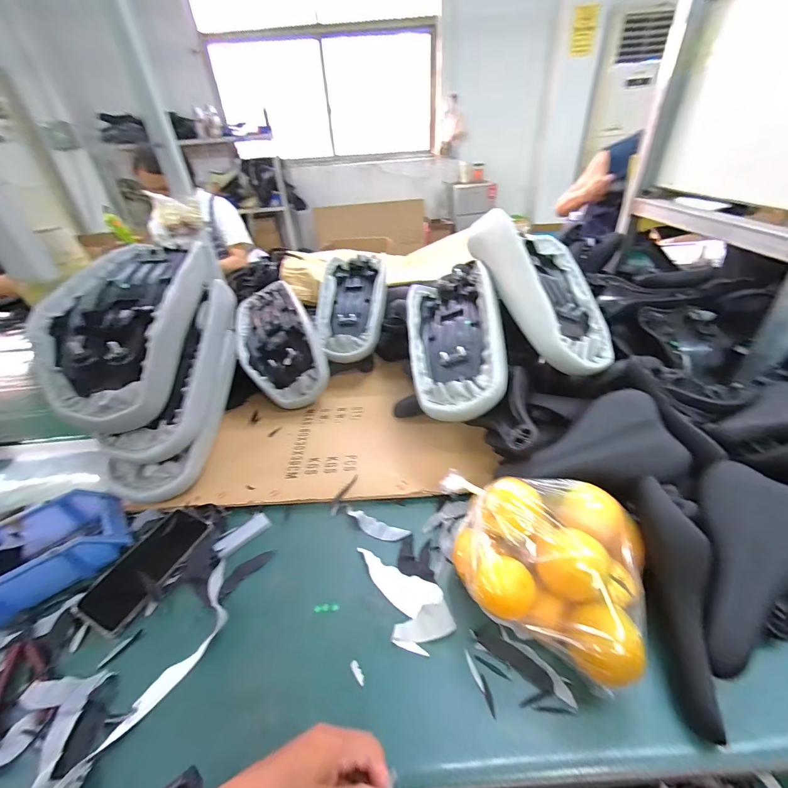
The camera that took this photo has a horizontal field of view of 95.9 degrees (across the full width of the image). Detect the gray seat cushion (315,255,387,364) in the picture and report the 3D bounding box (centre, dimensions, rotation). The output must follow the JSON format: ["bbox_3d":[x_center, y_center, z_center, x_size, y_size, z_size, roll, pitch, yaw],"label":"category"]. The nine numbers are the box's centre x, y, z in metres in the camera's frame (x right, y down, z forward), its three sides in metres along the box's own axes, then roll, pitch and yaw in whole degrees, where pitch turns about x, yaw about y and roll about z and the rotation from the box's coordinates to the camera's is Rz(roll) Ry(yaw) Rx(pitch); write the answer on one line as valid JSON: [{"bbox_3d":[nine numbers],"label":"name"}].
[{"bbox_3d":[-0.105,-0.237,0.914,0.168,0.064,0.392,-3,56,3],"label":"gray seat cushion"}]

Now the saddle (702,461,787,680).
[{"bbox_3d":[0.408,0.201,0.405,0.121,0.067,0.232,23,69,32],"label":"saddle"}]

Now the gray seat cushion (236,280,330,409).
[{"bbox_3d":[-0.287,-0.150,0.827,0.168,0.123,0.407,-21,57,-21],"label":"gray seat cushion"}]

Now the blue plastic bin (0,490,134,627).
[{"bbox_3d":[-0.494,0.224,0.507,0.185,0.073,0.120,-25,41,-24],"label":"blue plastic bin"}]

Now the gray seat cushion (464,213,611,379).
[{"bbox_3d":[0.285,-0.199,0.656,0.166,0.083,0.377,1,58,-21],"label":"gray seat cushion"}]

